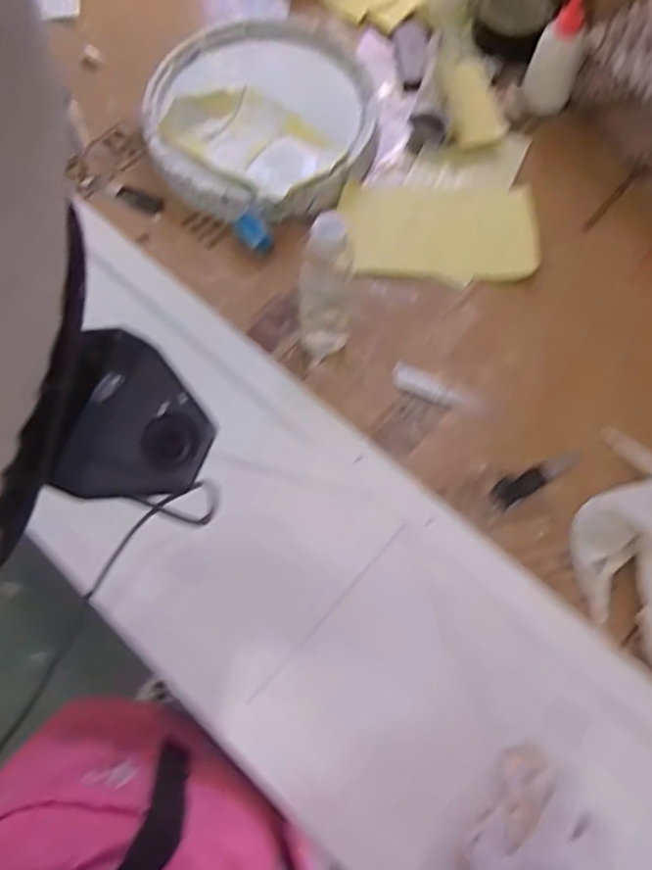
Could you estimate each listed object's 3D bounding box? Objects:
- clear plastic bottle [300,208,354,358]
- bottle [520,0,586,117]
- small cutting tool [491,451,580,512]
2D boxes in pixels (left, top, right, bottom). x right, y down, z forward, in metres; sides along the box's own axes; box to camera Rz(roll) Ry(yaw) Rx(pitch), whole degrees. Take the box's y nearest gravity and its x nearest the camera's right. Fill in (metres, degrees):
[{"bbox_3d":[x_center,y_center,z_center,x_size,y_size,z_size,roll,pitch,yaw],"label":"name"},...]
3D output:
[{"bbox_3d":[0.001,-0.149,0.652,0.051,0.178,0.048,6,68,2],"label":"clear plastic bottle"},{"bbox_3d":[0.281,-0.462,0.788,0.056,0.138,0.049,-1,68,-1],"label":"bottle"},{"bbox_3d":[0.216,0.042,0.675,0.099,0.010,0.029,-31,72,-12],"label":"small cutting tool"}]

